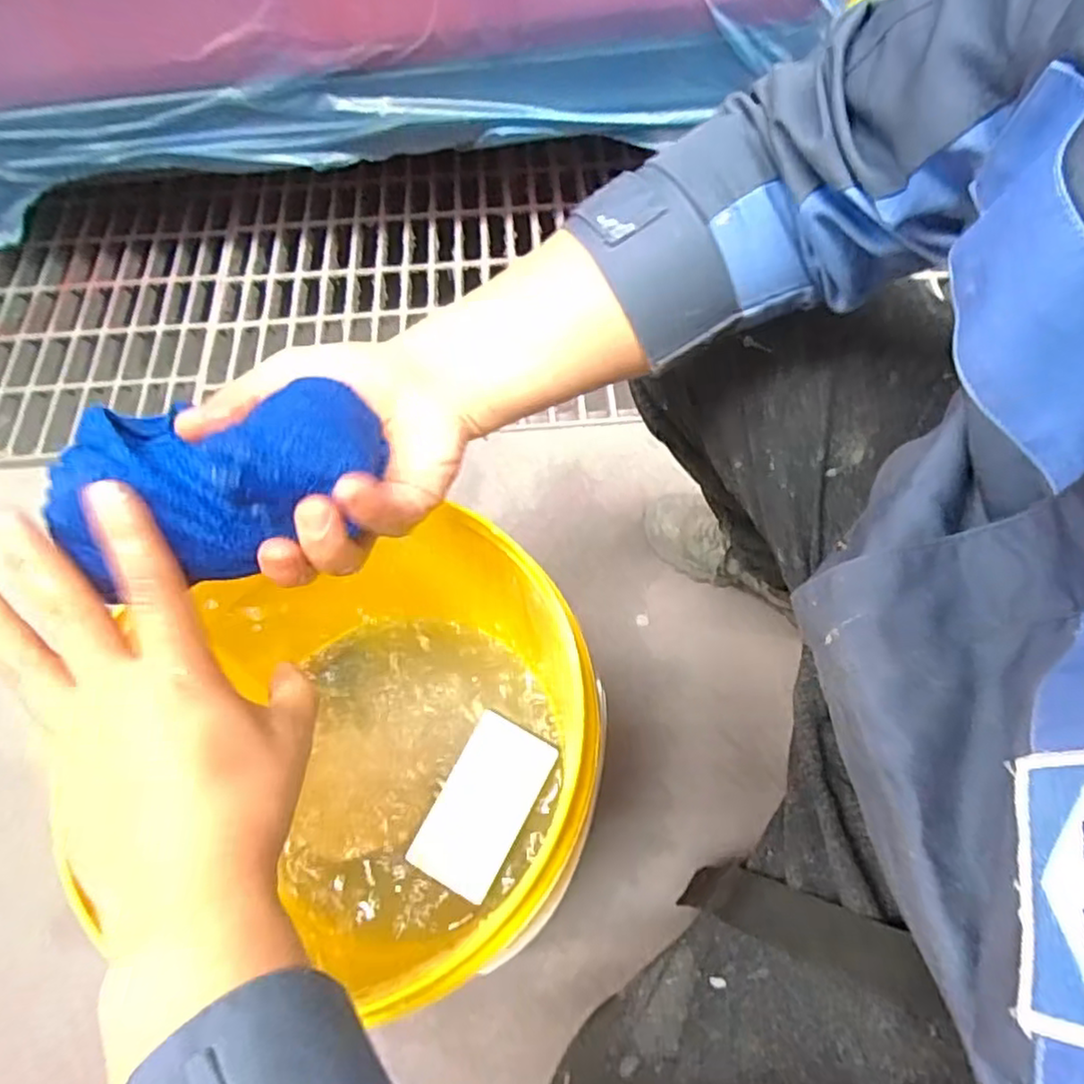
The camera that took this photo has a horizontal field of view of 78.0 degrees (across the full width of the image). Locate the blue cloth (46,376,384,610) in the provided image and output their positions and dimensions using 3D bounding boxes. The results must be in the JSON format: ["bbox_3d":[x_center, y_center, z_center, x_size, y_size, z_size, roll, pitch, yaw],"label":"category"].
[{"bbox_3d":[-0.132,-0.028,0.278,0.118,0.041,0.069,-13,64,-5],"label":"blue cloth"}]

